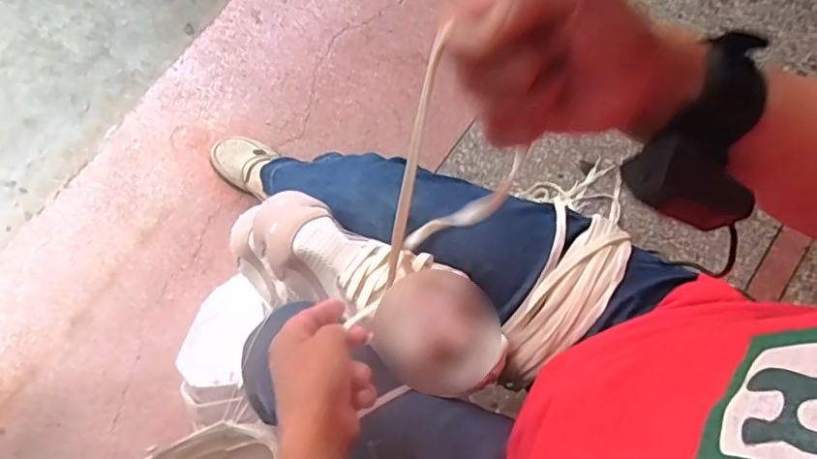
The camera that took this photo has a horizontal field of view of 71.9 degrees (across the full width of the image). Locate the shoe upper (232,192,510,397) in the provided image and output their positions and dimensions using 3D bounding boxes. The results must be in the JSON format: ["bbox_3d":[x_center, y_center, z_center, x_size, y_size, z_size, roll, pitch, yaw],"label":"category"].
[{"bbox_3d":[-0.061,0.041,0.524,0.299,0.090,0.104,25,77,27],"label":"shoe upper"}]

